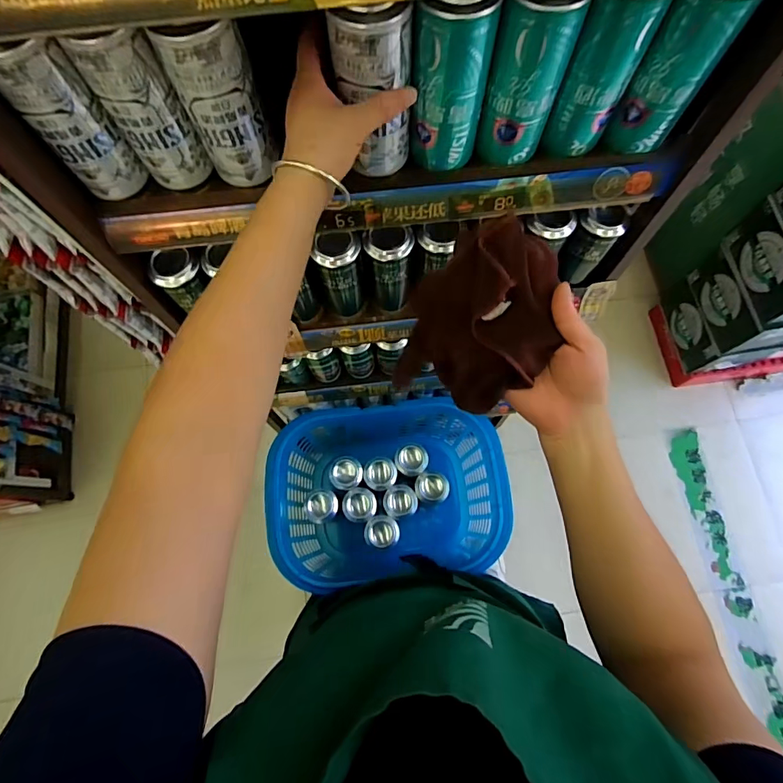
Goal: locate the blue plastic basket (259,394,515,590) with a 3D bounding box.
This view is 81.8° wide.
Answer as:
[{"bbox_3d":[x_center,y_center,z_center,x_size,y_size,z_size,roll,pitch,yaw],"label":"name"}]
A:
[{"bbox_3d":[-0.005,0.203,0.919,0.417,0.276,0.297,-6,74,0],"label":"blue plastic basket"}]

